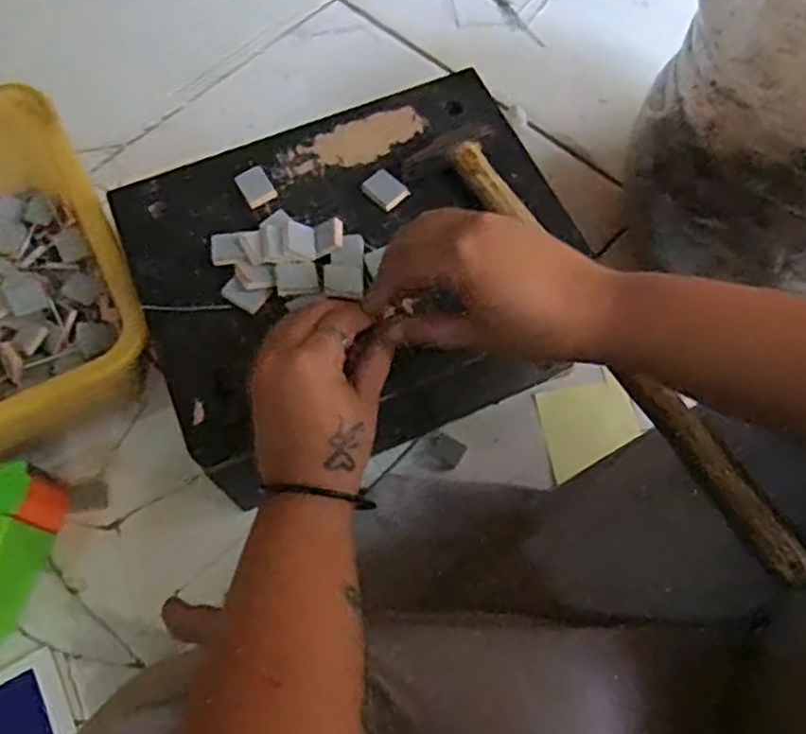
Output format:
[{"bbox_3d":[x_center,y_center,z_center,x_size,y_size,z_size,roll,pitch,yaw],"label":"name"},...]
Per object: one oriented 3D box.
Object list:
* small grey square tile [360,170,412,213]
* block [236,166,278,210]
[{"bbox_3d":[-0.011,-0.118,0.468,0.027,0.007,0.021,42,73,18],"label":"small grey square tile"},{"bbox_3d":[-0.099,-0.122,0.473,0.021,0.005,0.029,-29,68,-11],"label":"block"}]

